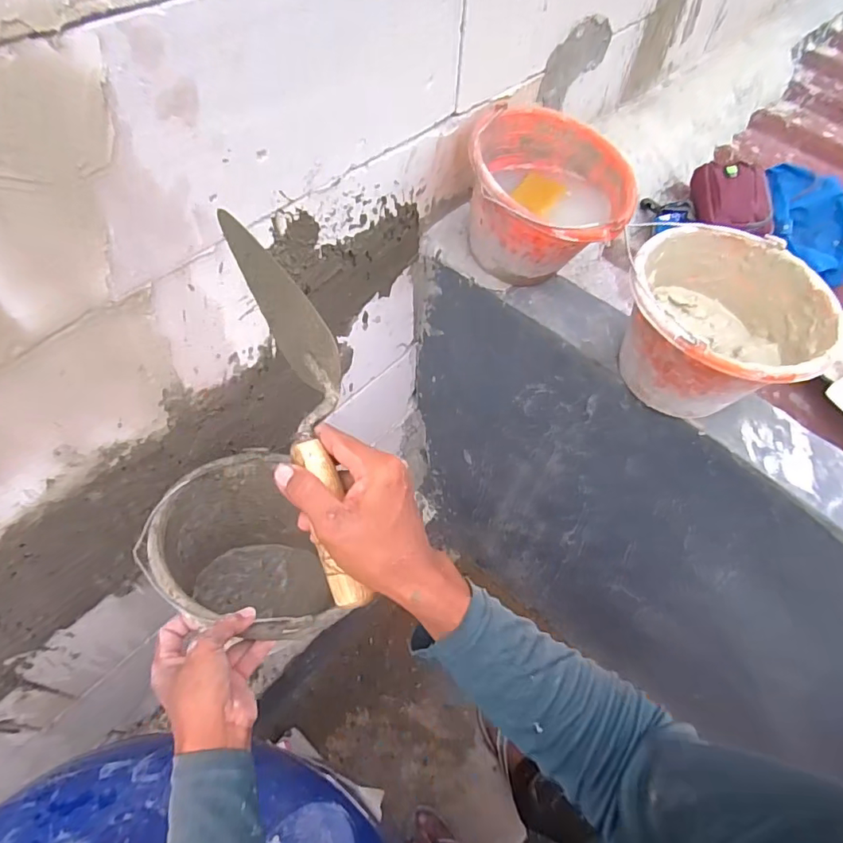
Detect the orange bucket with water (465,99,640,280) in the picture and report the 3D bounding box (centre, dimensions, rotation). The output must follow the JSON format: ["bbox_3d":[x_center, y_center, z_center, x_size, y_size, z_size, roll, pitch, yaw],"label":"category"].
[{"bbox_3d":[0.183,-0.318,0.749,0.220,0.180,0.230,1,54,-2],"label":"orange bucket with water"}]

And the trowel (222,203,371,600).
[{"bbox_3d":[-0.086,-0.011,0.393,0.058,0.071,0.306,-14,85,-12],"label":"trowel"}]

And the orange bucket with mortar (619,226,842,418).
[{"bbox_3d":[0.364,-0.105,0.650,0.227,0.161,0.231,1,54,-2],"label":"orange bucket with mortar"}]

